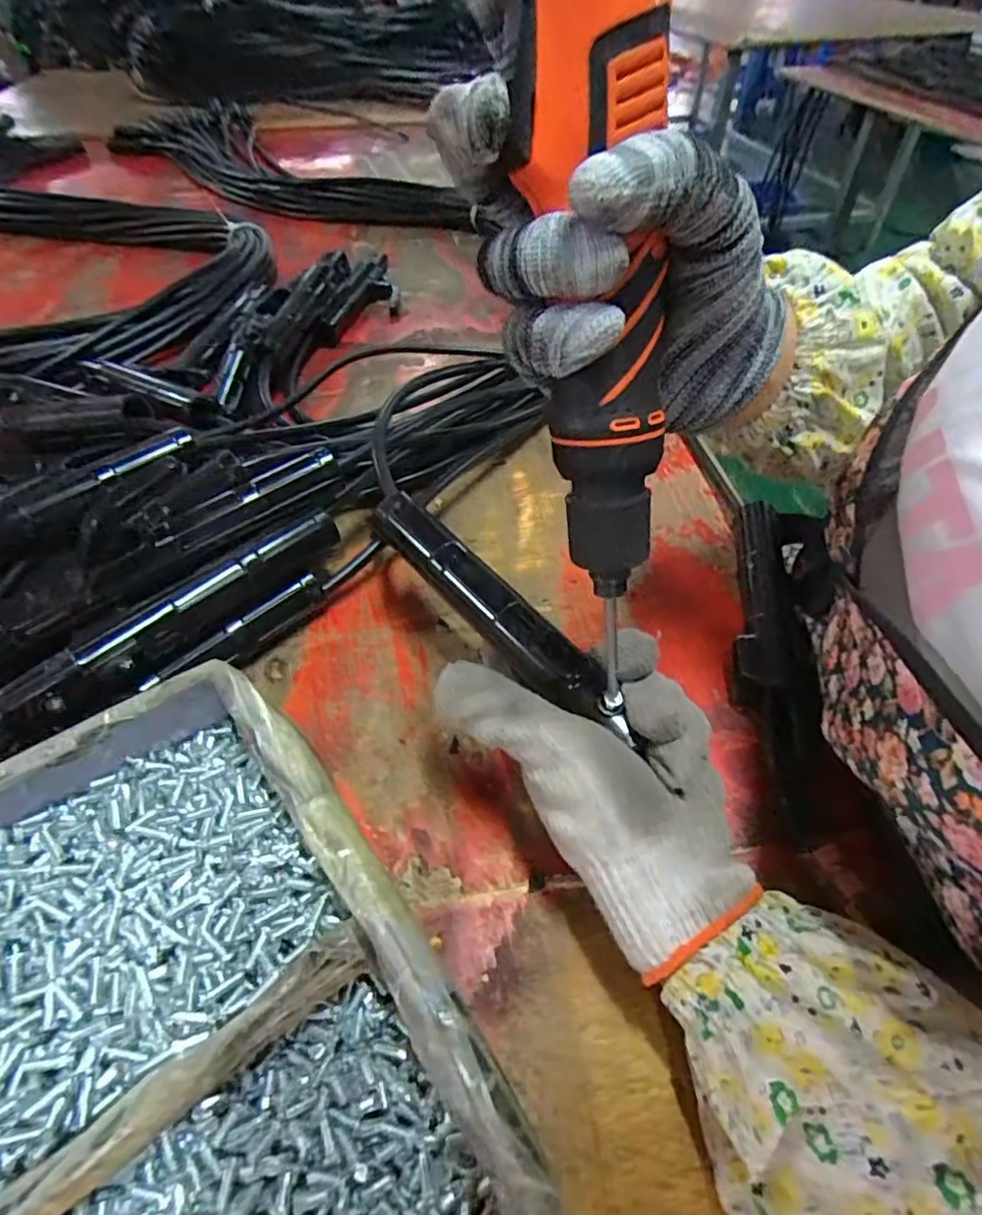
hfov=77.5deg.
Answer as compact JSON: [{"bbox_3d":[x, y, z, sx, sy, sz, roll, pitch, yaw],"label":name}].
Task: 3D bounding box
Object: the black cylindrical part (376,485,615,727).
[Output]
[{"bbox_3d":[-0.007,-0.006,0.318,0.029,0.021,0.166,-33,60,-26],"label":"black cylindrical part"}]

